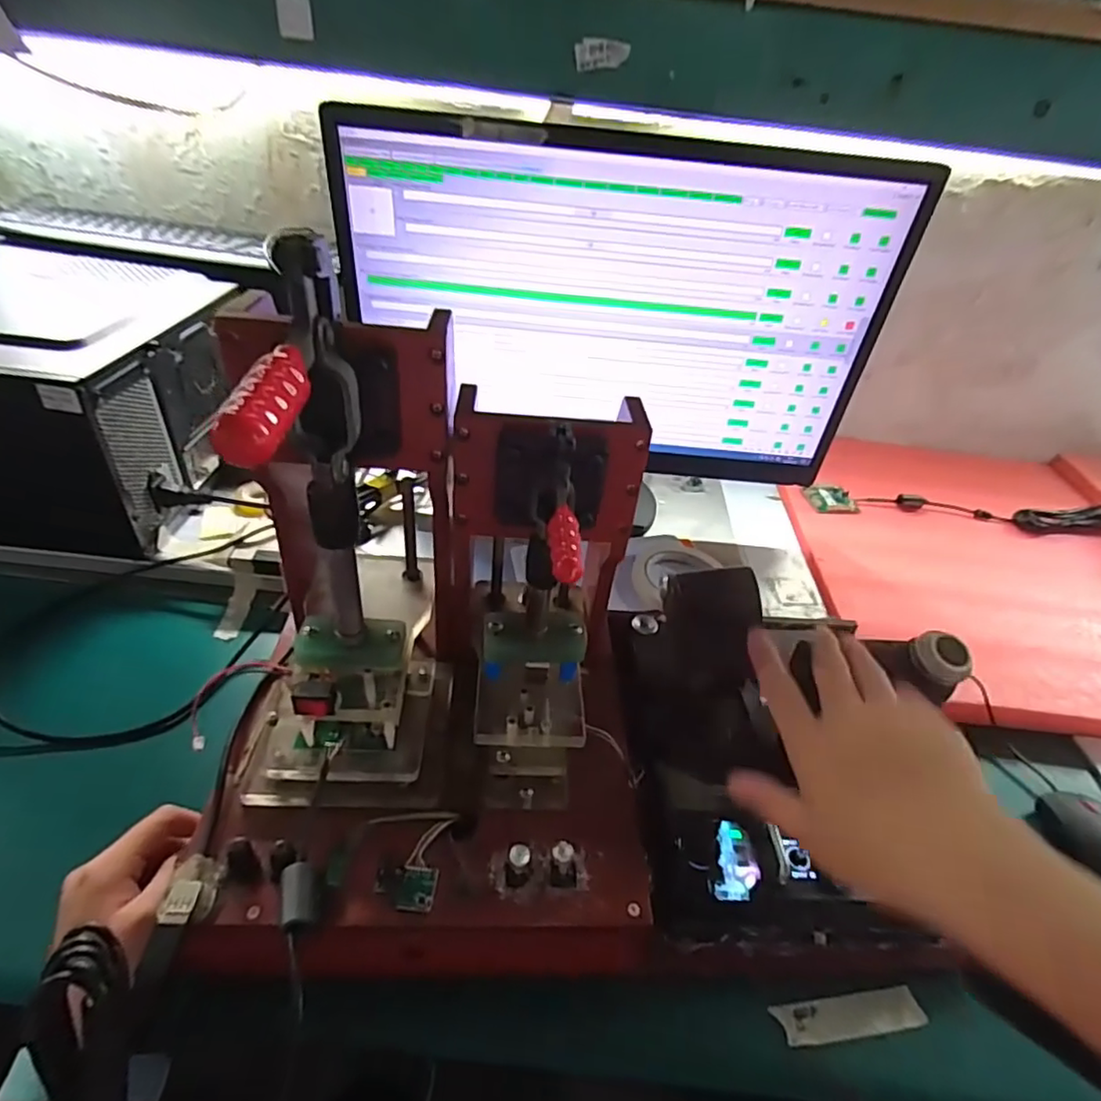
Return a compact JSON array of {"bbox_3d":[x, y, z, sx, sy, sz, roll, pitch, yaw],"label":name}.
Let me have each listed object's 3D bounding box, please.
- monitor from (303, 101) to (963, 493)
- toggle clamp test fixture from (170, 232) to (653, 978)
[{"bbox_3d":[0.058,-0.222,0.581,0.487,0.292,0.056,5,38,-2],"label":"monitor"},{"bbox_3d":[-0.059,0.038,0.311,0.243,0.274,0.214,0,39,-8],"label":"toggle clamp test fixture"}]

